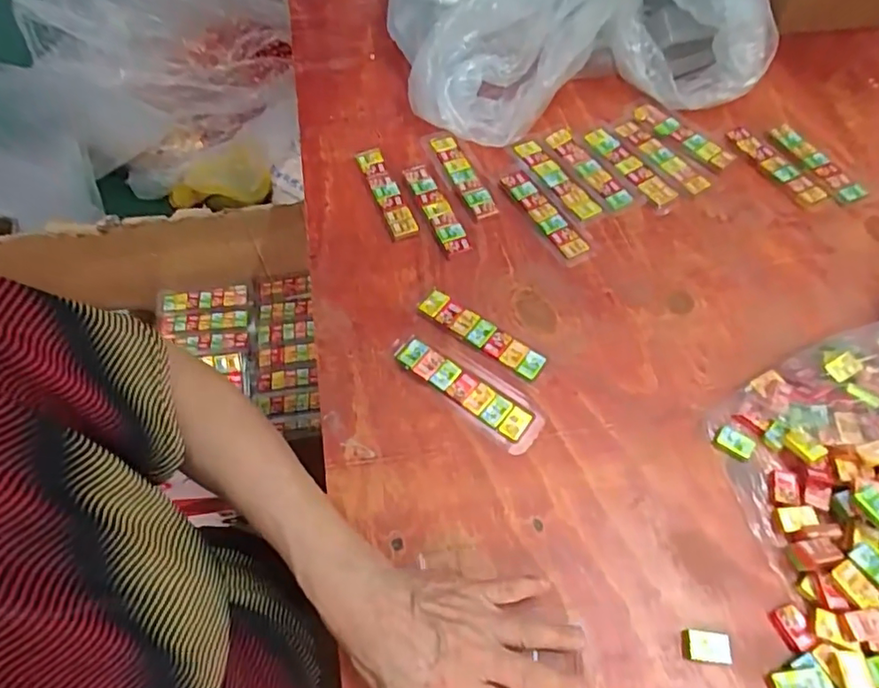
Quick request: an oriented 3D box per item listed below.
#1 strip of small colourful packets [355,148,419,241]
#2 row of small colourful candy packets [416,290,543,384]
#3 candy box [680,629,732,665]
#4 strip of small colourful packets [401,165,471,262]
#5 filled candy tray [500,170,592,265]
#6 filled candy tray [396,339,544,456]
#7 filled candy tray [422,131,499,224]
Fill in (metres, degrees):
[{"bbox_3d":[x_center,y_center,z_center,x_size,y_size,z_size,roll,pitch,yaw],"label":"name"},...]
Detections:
[{"bbox_3d":[-0.053,-0.151,0.561,0.026,0.010,0.117,-19,61,-11],"label":"strip of small colourful packets"},{"bbox_3d":[0.035,-0.009,0.481,0.116,0.009,0.026,34,65,19],"label":"row of small colourful candy packets"},{"bbox_3d":[0.171,0.194,0.362,0.028,0.007,0.018,4,59,3],"label":"candy box"},{"bbox_3d":[-0.003,-0.132,0.550,0.027,0.010,0.115,-21,61,-11],"label":"strip of small colourful packets"},{"bbox_3d":[0.103,-0.126,0.549,0.030,0.007,0.124,-25,62,-14],"label":"filled candy tray"},{"bbox_3d":[0.024,0.035,0.456,0.132,0.009,0.039,35,65,20],"label":"filled candy tray"},{"bbox_3d":[0.021,-0.174,0.572,0.033,0.009,0.127,-23,61,-13],"label":"filled candy tray"}]

